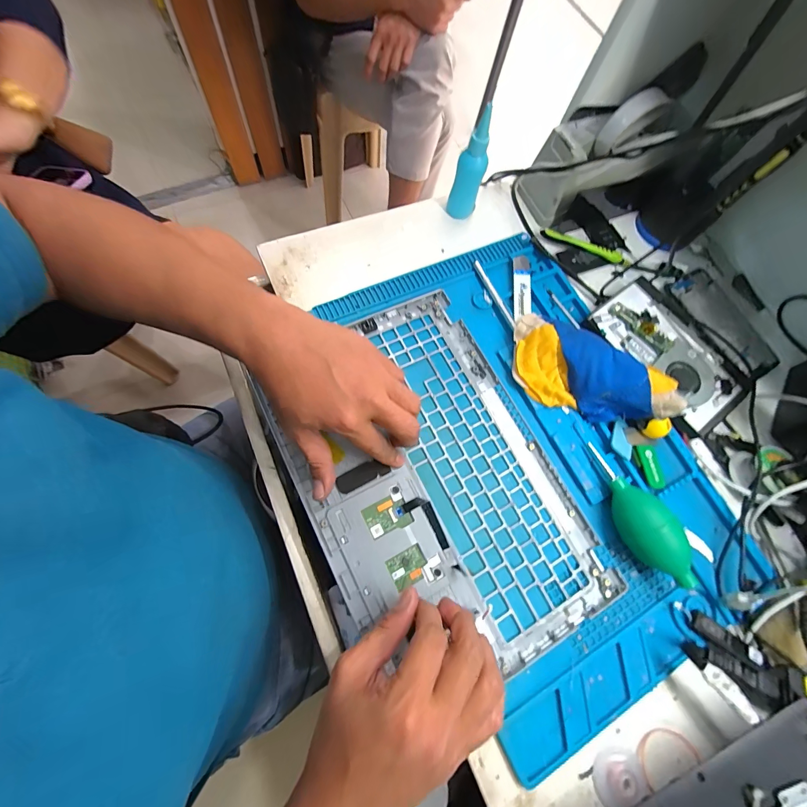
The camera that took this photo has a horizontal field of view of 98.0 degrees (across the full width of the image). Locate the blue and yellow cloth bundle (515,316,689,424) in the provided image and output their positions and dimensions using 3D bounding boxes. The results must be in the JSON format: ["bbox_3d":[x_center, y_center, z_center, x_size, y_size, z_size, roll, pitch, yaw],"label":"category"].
[{"bbox_3d":[0.188,-0.031,0.365,0.169,0.050,0.084,39,71,6],"label":"blue and yellow cloth bundle"}]

